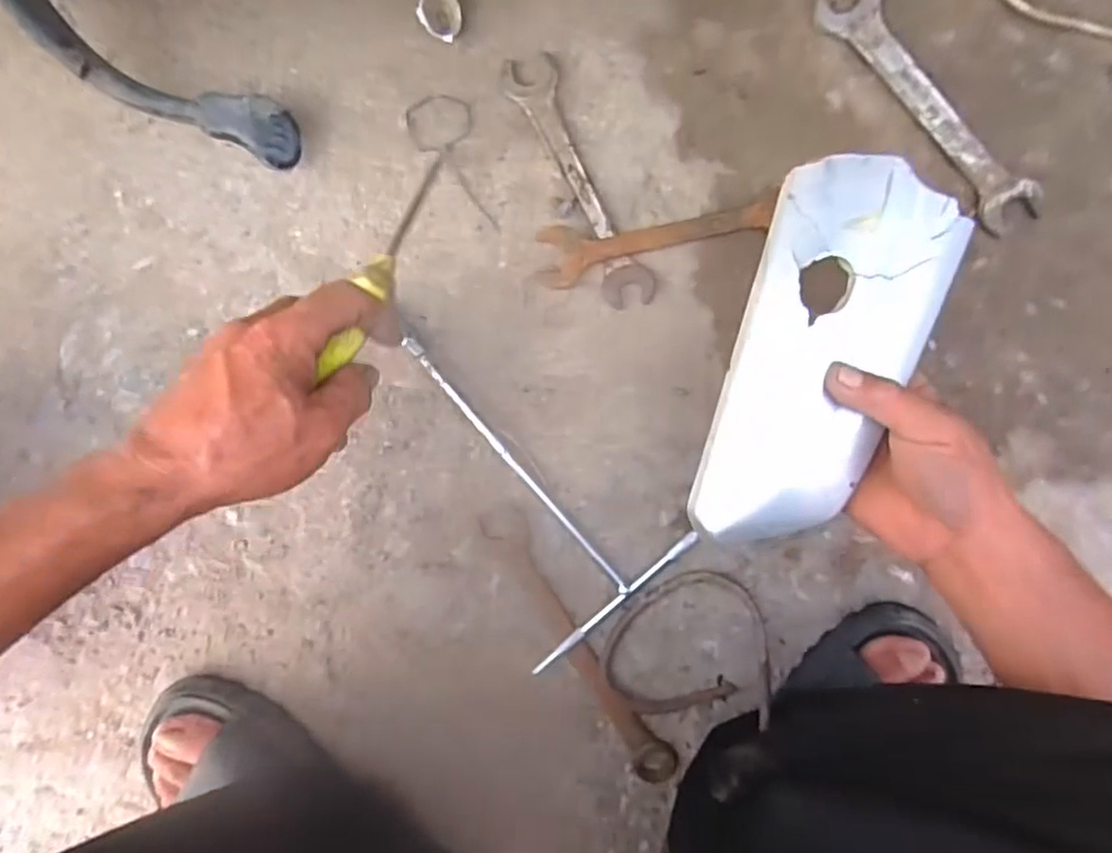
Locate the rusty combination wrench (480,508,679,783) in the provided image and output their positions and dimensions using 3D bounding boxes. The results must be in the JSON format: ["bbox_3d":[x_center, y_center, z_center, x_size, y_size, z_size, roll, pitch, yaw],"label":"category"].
[{"bbox_3d":[0.021,0.173,0.517,0.033,0.009,0.253,-32,94,5],"label":"rusty combination wrench"}]

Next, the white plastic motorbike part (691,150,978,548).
[{"bbox_3d":[0.151,-0.038,0.383,0.099,0.022,0.222,20,96,0],"label":"white plastic motorbike part"}]

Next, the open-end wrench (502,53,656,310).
[{"bbox_3d":[0.018,-0.176,0.485,0.038,0.004,0.191,-25,94,4],"label":"open-end wrench"}]

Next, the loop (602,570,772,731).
[{"bbox_3d":[0.097,0.170,0.494,0.124,0.051,0.108,-21,95,4],"label":"loop"}]

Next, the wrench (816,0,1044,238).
[{"bbox_3d":[0.261,-0.226,0.468,0.042,0.009,0.207,-41,93,5],"label":"wrench"}]

